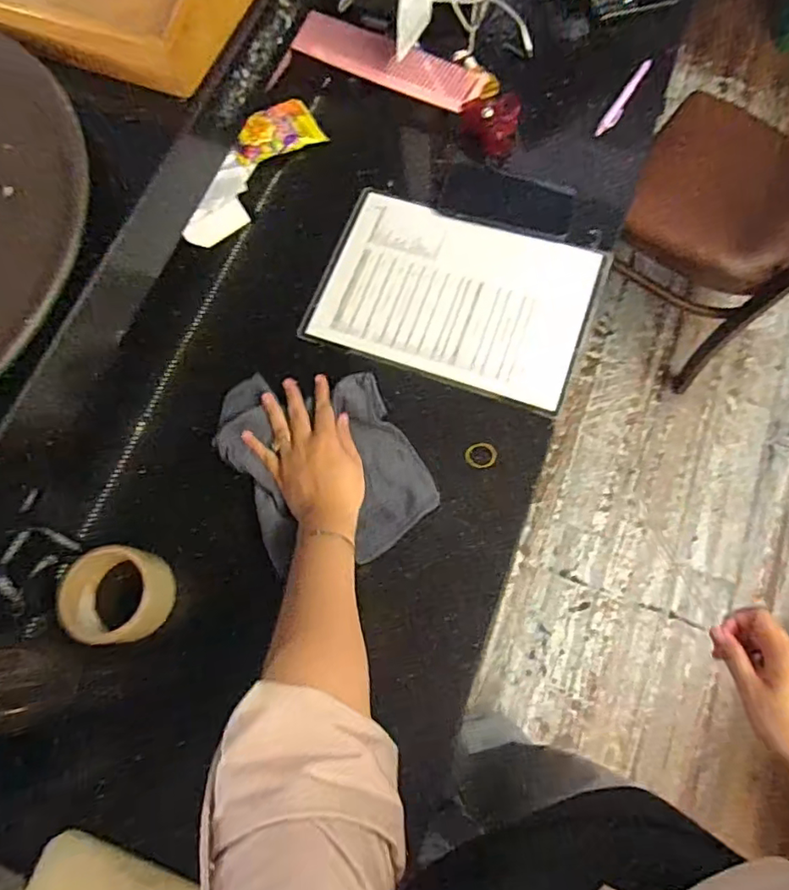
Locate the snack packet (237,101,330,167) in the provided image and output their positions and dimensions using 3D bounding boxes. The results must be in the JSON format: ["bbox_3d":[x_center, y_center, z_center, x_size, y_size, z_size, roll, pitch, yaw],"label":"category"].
[{"bbox_3d":[-0.154,-0.403,0.725,0.114,0.023,0.072,-27,74,-6],"label":"snack packet"}]

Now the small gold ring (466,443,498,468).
[{"bbox_3d":[0.093,0.011,0.605,0.032,0.005,0.031,-4,59,6],"label":"small gold ring"}]

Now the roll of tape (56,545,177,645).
[{"bbox_3d":[-0.269,0.146,0.552,0.088,0.046,0.089,-1,73,2],"label":"roll of tape"}]

